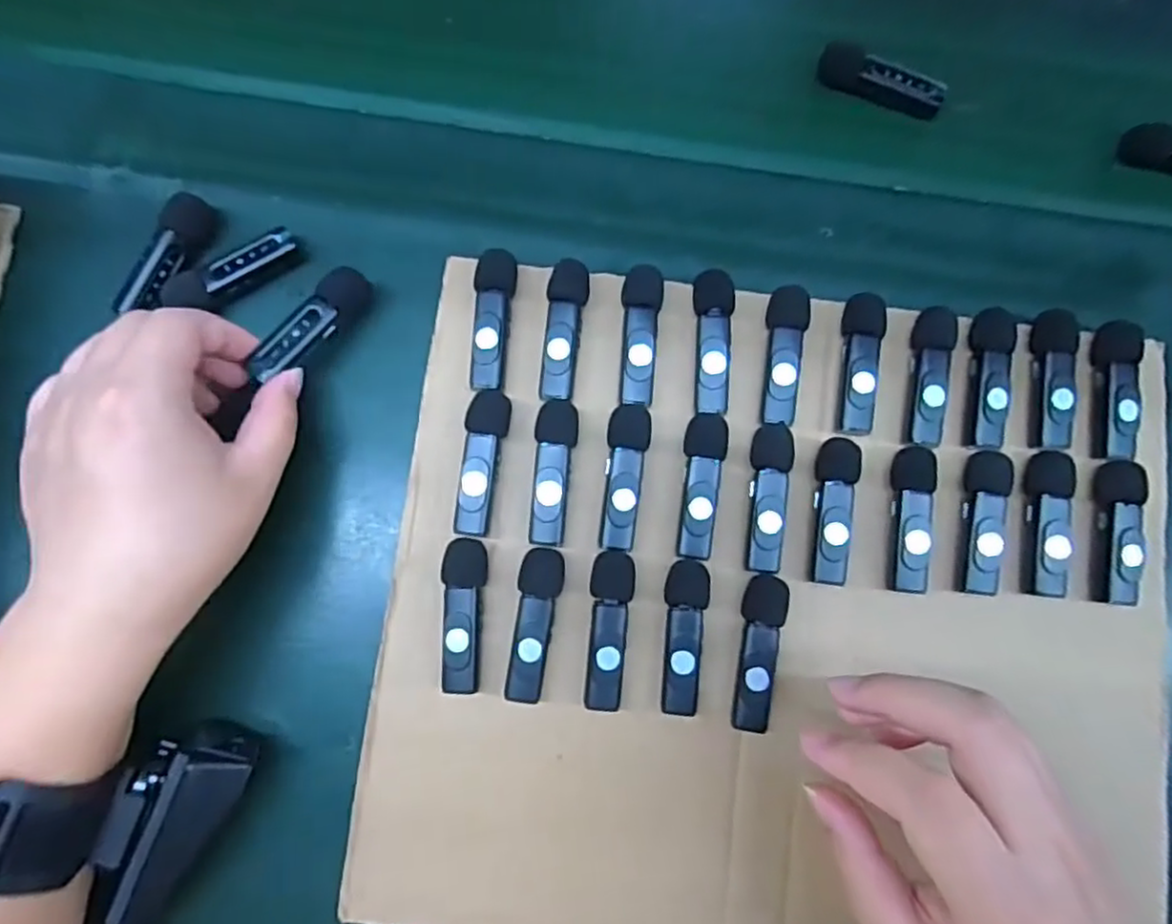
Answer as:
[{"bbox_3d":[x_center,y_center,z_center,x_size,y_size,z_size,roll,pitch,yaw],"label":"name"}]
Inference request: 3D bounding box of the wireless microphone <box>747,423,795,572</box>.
[{"bbox_3d":[0.083,0.016,0.314,0.017,0.017,0.066,5,82,-1],"label":"wireless microphone"}]

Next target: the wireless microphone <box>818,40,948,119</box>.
[{"bbox_3d":[0.153,-0.198,0.360,0.065,0.018,0.019,16,82,0],"label":"wireless microphone"}]

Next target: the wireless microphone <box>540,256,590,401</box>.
[{"bbox_3d":[-0.010,-0.060,0.322,0.018,0.016,0.064,6,82,-1],"label":"wireless microphone"}]

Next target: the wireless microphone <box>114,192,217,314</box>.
[{"bbox_3d":[-0.193,-0.095,0.322,0.018,0.015,0.059,25,82,2],"label":"wireless microphone"}]

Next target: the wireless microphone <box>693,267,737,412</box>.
[{"bbox_3d":[0.060,-0.055,0.320,0.018,0.013,0.065,-1,82,-2],"label":"wireless microphone"}]

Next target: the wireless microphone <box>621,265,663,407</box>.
[{"bbox_3d":[0.024,-0.058,0.321,0.018,0.014,0.064,5,82,-1],"label":"wireless microphone"}]

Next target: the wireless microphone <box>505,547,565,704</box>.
[{"bbox_3d":[-0.022,0.071,0.302,0.019,0.015,0.064,5,82,-1],"label":"wireless microphone"}]

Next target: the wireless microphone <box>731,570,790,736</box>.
[{"bbox_3d":[0.076,0.083,0.304,0.018,0.017,0.065,7,82,-1],"label":"wireless microphone"}]

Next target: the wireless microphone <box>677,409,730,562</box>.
[{"bbox_3d":[0.052,0.011,0.312,0.019,0.015,0.064,6,82,-1],"label":"wireless microphone"}]

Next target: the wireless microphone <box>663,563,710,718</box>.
[{"bbox_3d":[0.043,0.076,0.304,0.019,0.016,0.065,5,82,-1],"label":"wireless microphone"}]

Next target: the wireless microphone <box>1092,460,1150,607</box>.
[{"bbox_3d":[0.242,0.032,0.313,0.014,0.018,0.064,7,82,-1],"label":"wireless microphone"}]

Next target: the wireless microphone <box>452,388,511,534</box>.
[{"bbox_3d":[-0.047,0.000,0.312,0.018,0.016,0.065,8,82,-1],"label":"wireless microphone"}]

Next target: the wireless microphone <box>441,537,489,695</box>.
[{"bbox_3d":[-0.054,0.066,0.302,0.019,0.014,0.064,3,82,-1],"label":"wireless microphone"}]

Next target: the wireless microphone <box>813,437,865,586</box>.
[{"bbox_3d":[0.112,0.022,0.313,0.020,0.019,0.064,10,82,0],"label":"wireless microphone"}]

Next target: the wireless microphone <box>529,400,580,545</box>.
[{"bbox_3d":[-0.015,0.005,0.312,0.019,0.016,0.065,5,82,-1],"label":"wireless microphone"}]

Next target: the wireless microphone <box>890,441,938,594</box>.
[{"bbox_3d":[0.147,0.026,0.311,0.018,0.016,0.064,4,82,-1],"label":"wireless microphone"}]

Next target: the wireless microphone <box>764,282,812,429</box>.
[{"bbox_3d":[0.092,-0.049,0.323,0.018,0.015,0.063,4,82,-1],"label":"wireless microphone"}]

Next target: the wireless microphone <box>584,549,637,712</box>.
[{"bbox_3d":[0.011,0.073,0.303,0.019,0.015,0.067,3,82,-1],"label":"wireless microphone"}]

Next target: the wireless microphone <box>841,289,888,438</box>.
[{"bbox_3d":[0.127,-0.046,0.323,0.017,0.016,0.064,8,82,-1],"label":"wireless microphone"}]

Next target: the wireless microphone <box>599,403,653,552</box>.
[{"bbox_3d":[0.018,0.007,0.312,0.019,0.014,0.065,4,82,-1],"label":"wireless microphone"}]

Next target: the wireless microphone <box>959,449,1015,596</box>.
[{"bbox_3d":[0.179,0.027,0.311,0.015,0.014,0.063,10,82,0],"label":"wireless microphone"}]

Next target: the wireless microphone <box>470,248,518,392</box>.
[{"bbox_3d":[-0.043,-0.065,0.322,0.018,0.017,0.066,4,82,-1],"label":"wireless microphone"}]

